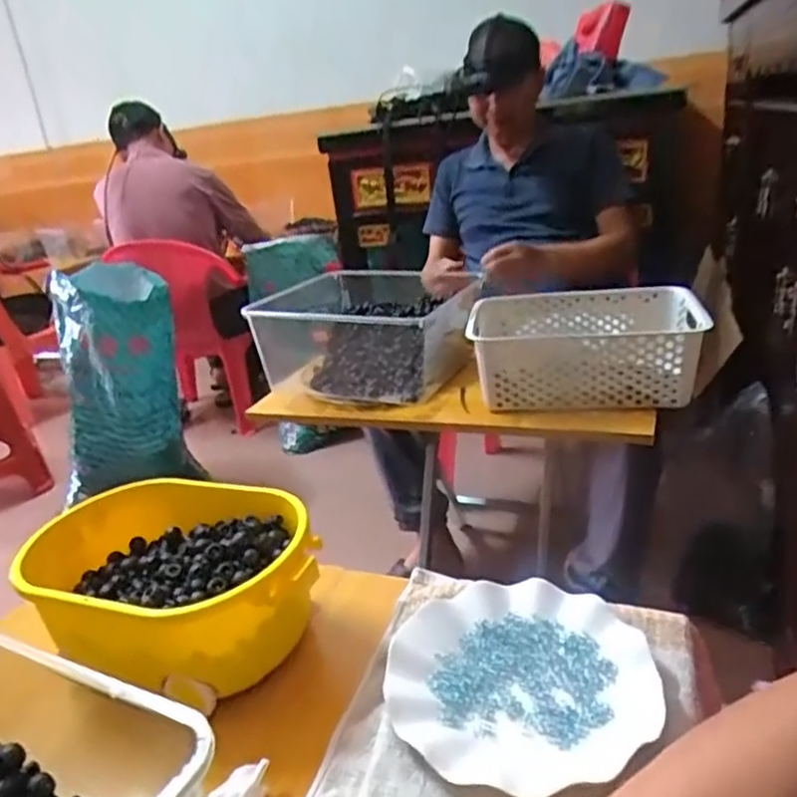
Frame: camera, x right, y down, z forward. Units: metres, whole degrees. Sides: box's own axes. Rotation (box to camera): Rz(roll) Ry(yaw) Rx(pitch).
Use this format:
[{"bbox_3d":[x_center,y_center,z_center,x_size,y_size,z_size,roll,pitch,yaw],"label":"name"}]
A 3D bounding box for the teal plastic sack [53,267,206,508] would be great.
[{"bbox_3d":[-0.713,-0.024,1.674,0.339,0.541,0.244,-18,24,-25],"label":"teal plastic sack"}]

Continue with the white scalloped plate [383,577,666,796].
[{"bbox_3d":[0.088,0.194,0.480,0.179,0.026,0.181,-7,22,3],"label":"white scalloped plate"}]

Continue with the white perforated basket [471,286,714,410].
[{"bbox_3d":[0.265,-0.073,0.970,0.308,0.112,0.210,-1,23,16],"label":"white perforated basket"}]

